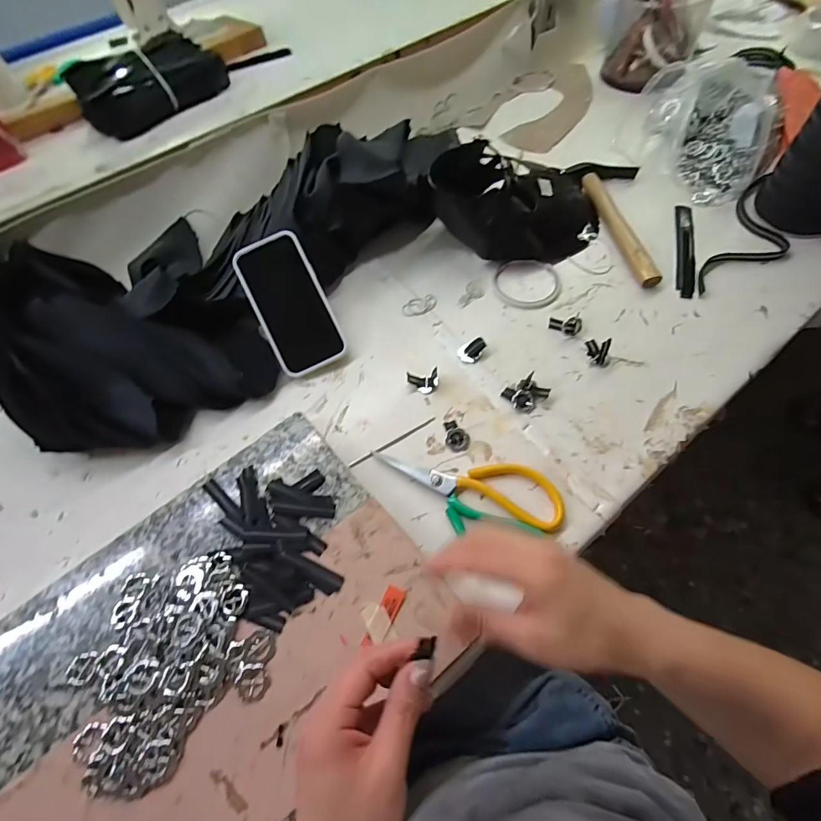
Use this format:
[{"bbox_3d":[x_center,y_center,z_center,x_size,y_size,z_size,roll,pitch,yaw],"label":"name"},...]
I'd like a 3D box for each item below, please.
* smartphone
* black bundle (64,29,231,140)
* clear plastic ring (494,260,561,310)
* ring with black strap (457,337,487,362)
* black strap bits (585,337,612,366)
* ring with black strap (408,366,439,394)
[{"bbox_3d":[-0.145,-0.129,0.501,0.082,0.011,0.163,-25,87,3],"label":"smartphone"},{"bbox_3d":[-0.390,-0.499,0.631,0.217,0.056,0.121,-31,62,-12],"label":"black bundle"},{"bbox_3d":[0.151,-0.165,0.543,0.083,0.011,0.085,1,61,6],"label":"clear plastic ring"},{"bbox_3d":[0.073,-0.073,0.495,0.032,0.013,0.024,-32,63,-13],"label":"ring with black strap"},{"bbox_3d":[0.213,-0.068,0.474,0.019,0.028,0.033,-41,65,-17],"label":"black strap bits"},{"bbox_3d":[0.015,-0.033,0.474,0.034,0.021,0.023,-7,60,2],"label":"ring with black strap"}]

